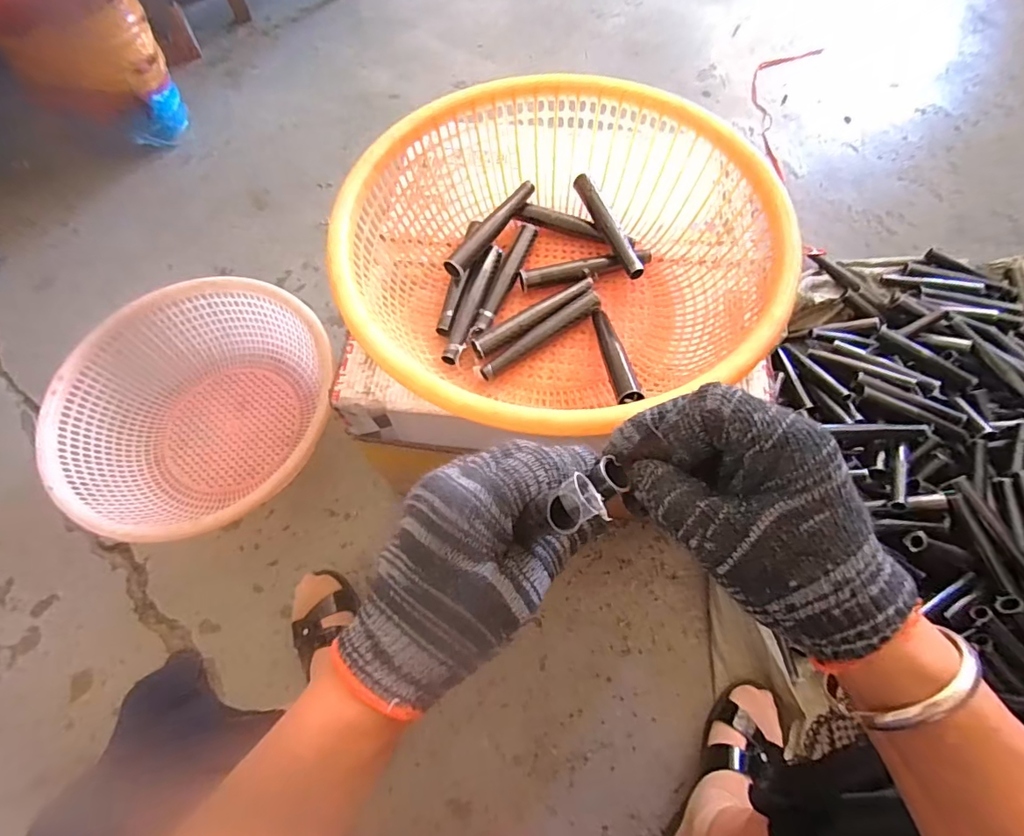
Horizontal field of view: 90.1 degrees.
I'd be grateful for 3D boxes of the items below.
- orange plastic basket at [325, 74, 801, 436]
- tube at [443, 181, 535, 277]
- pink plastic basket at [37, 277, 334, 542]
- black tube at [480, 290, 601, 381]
[{"bbox_3d":[0.040,-0.157,0.512,0.387,0.135,0.374,-1,67,2],"label":"orange plastic basket"},{"bbox_3d":[-0.024,-0.214,0.572,0.019,0.019,0.147,32,71,14],"label":"tube"},{"bbox_3d":[-0.475,-0.008,0.782,0.355,0.127,0.387,-12,67,-3],"label":"pink plastic basket"},{"bbox_3d":[0.030,-0.086,0.533,0.146,0.023,0.016,-33,70,-12],"label":"black tube"}]

